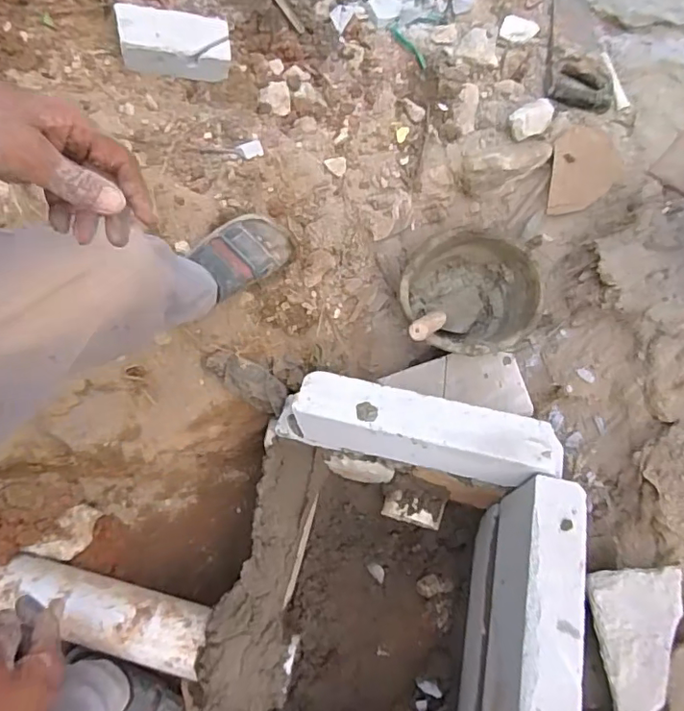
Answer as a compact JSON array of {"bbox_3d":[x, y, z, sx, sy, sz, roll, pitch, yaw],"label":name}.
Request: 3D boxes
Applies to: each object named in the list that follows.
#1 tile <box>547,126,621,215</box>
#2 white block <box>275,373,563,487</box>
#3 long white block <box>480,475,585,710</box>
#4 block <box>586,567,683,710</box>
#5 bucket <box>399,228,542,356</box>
[{"bbox_3d":[0.435,-0.333,0.968,0.110,0.023,0.148,5,99,8],"label":"tile"},{"bbox_3d":[0.111,0.124,0.881,0.435,0.151,0.085,11,67,6],"label":"white block"},{"bbox_3d":[0.258,0.499,0.771,0.083,0.243,0.603,11,67,6],"label":"long white block"},{"bbox_3d":[0.428,0.412,0.766,0.114,0.052,0.198,2,66,2],"label":"block"},{"bbox_3d":[0.227,-0.096,0.968,0.231,0.164,0.223,16,67,8],"label":"bucket"}]

